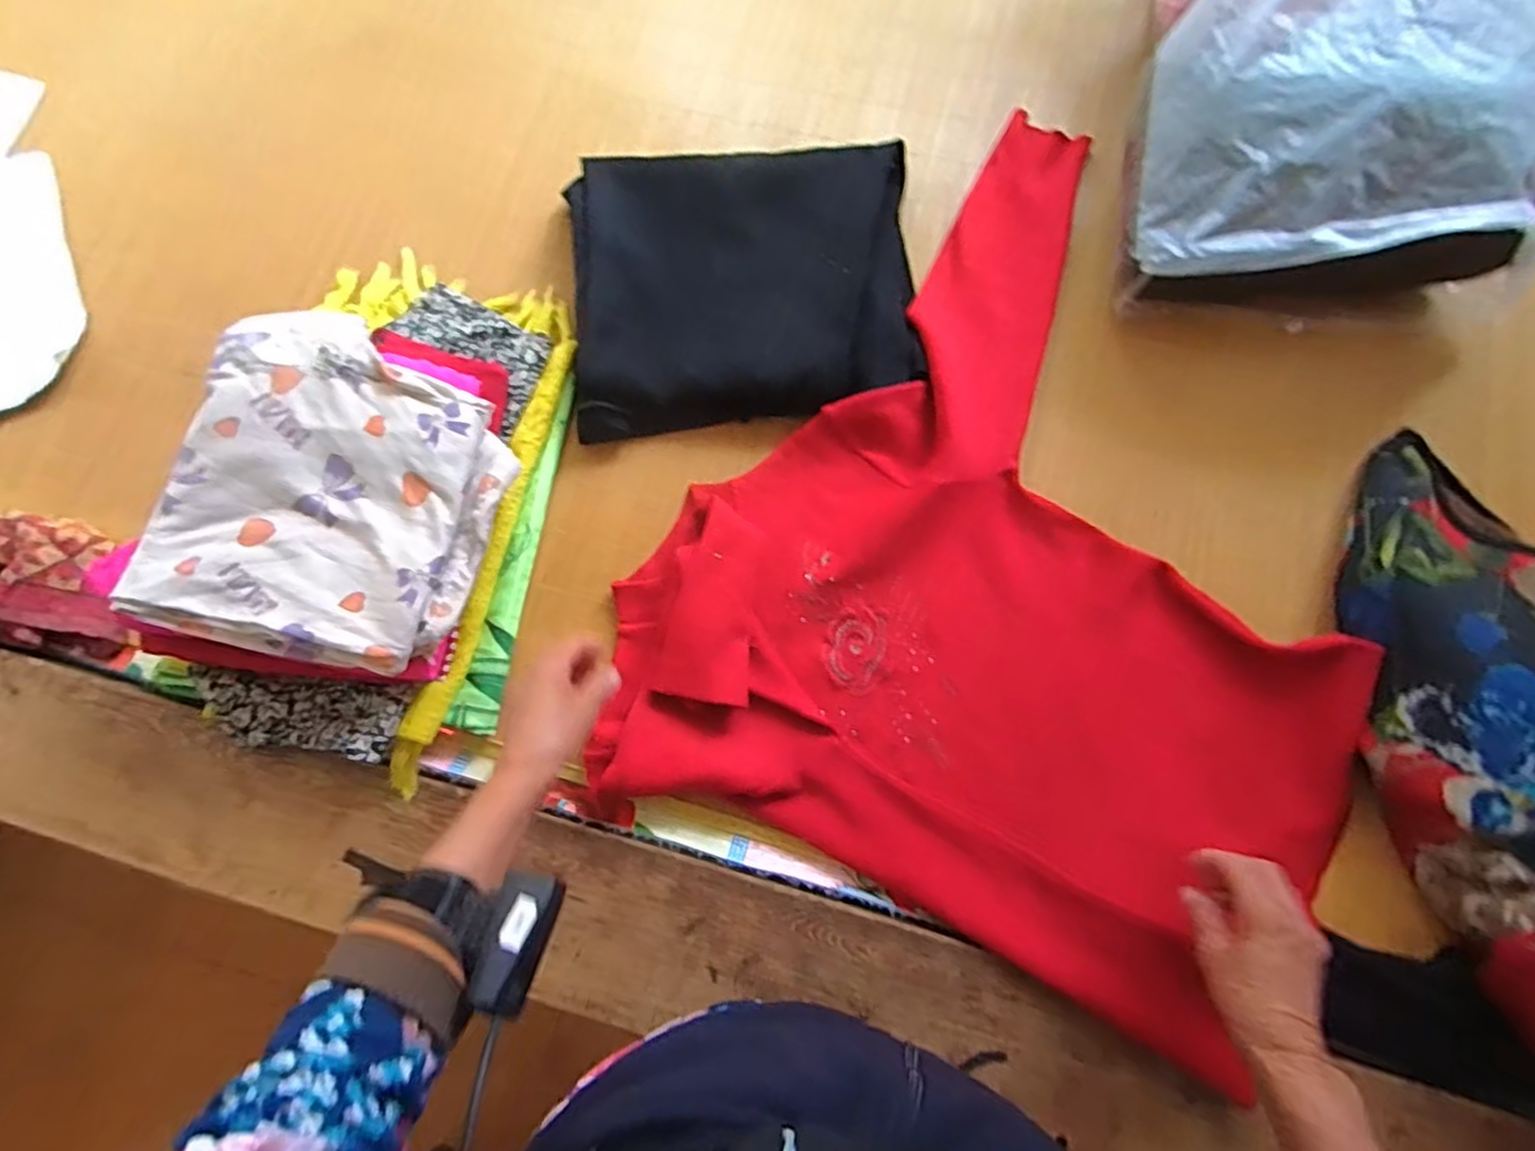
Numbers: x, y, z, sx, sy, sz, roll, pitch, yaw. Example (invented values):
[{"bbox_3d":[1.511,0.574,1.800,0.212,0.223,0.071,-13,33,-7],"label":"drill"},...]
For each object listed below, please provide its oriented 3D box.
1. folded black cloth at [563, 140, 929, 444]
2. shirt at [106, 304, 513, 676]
[{"bbox_3d":[-0.024,-0.292,0.684,0.333,0.047,0.291,-6,77,2],"label":"folded black cloth"},{"bbox_3d":[-0.339,-0.071,0.556,0.231,0.055,0.273,14,79,6],"label":"shirt"}]

